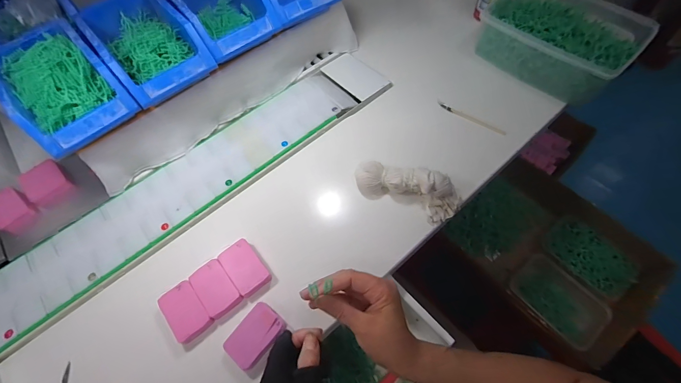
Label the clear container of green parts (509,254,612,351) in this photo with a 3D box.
[{"bbox_3d":[0.429,0.217,0.638,0.119,0.032,0.166,-35,65,-15],"label":"clear container of green parts"}]

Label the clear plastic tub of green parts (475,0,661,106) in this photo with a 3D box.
[{"bbox_3d":[0.403,-0.288,0.603,0.189,0.084,0.250,-39,66,-17],"label":"clear plastic tub of green parts"}]

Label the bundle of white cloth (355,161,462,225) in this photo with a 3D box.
[{"bbox_3d":[0.103,-0.015,0.486,0.158,0.049,0.074,23,65,15],"label":"bundle of white cloth"}]

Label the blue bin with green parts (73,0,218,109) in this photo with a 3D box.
[{"bbox_3d":[-0.294,-0.225,0.483,0.121,0.067,0.185,-39,66,-17],"label":"blue bin with green parts"}]

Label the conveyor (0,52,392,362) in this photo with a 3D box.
[{"bbox_3d":[-0.267,0.002,0.525,0.848,0.029,0.143,-39,66,-17],"label":"conveyor"}]

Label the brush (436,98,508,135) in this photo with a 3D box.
[{"bbox_3d":[0.233,-0.133,0.577,0.129,0.012,0.010,32,68,18],"label":"brush"}]

